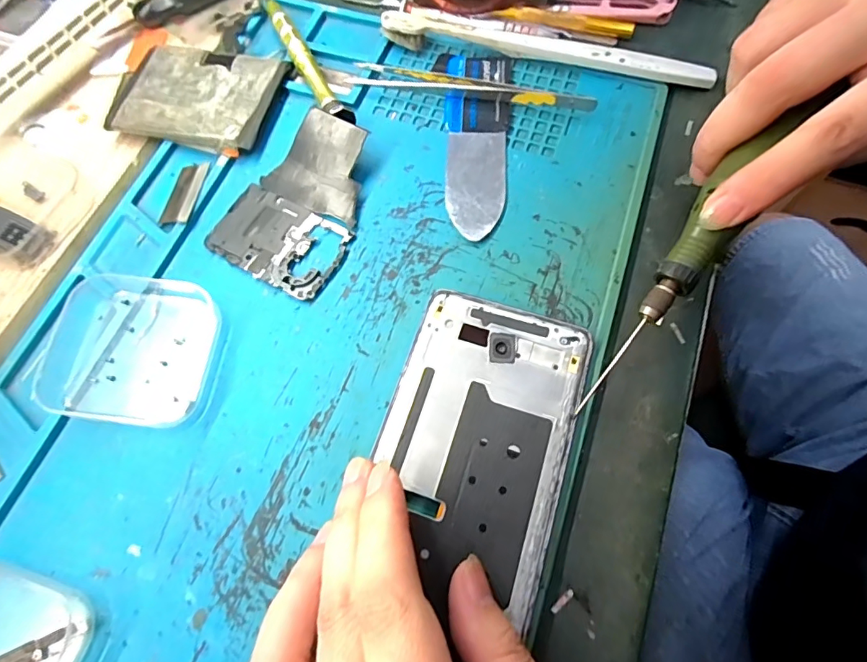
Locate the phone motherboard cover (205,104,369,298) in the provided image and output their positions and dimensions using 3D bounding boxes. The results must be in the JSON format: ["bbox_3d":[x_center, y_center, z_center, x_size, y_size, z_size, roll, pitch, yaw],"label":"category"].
[{"bbox_3d":[-0.064,-0.065,0.234,0.063,0.015,0.087,27,72,12],"label":"phone motherboard cover"}]

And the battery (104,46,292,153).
[{"bbox_3d":[-0.130,-0.130,0.264,0.083,0.012,0.064,13,70,7],"label":"battery"}]

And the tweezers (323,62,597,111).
[{"bbox_3d":[0.009,-0.131,0.259,0.150,0.011,0.016,16,70,8],"label":"tweezers"}]

